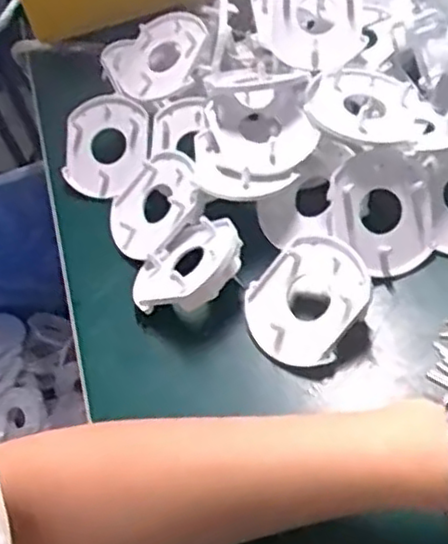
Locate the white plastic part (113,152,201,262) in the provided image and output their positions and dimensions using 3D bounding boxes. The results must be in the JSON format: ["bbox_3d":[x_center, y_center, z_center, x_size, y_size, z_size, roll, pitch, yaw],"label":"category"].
[{"bbox_3d":[-0.044,-0.041,0.433,0.056,0.010,0.068,46,108,37],"label":"white plastic part"}]

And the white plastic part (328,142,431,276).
[{"bbox_3d":[0.089,-0.034,0.397,0.054,0.070,0.014,-9,8,-5],"label":"white plastic part"}]

